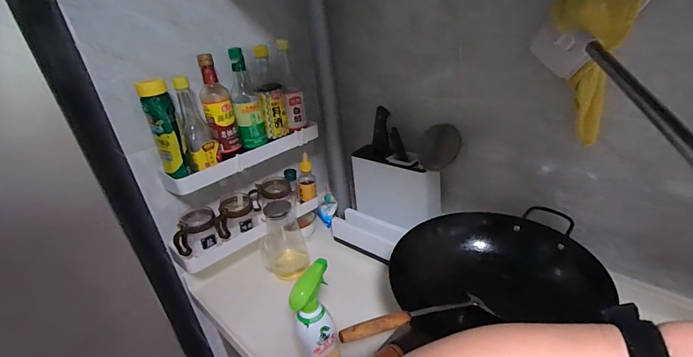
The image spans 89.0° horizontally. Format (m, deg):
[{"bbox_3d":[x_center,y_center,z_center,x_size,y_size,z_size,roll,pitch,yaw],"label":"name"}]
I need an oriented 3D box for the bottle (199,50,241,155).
[{"bbox_3d":[-0.289,-0.159,0.792,0.065,0.207,0.062,-16,28,-15],"label":"bottle"}]

